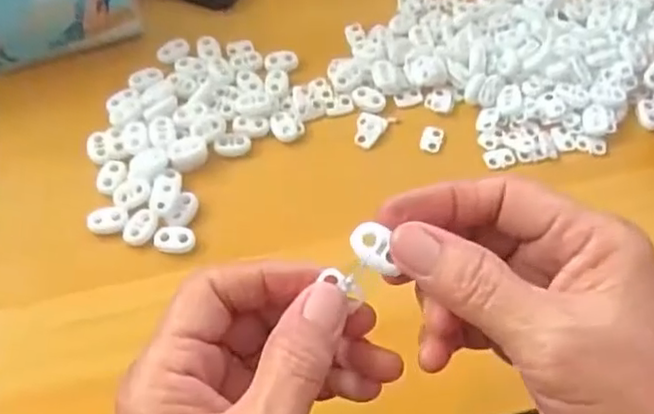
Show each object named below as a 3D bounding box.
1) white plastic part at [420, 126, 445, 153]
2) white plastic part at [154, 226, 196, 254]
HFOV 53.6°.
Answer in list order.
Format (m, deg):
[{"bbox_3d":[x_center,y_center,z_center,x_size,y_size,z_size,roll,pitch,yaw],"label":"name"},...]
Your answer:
[{"bbox_3d":[0.066,-0.043,0.403,0.013,0.004,0.019,16,61,7],"label":"white plastic part"},{"bbox_3d":[-0.085,0.018,0.361,0.022,0.008,0.016,2,60,-1],"label":"white plastic part"}]

